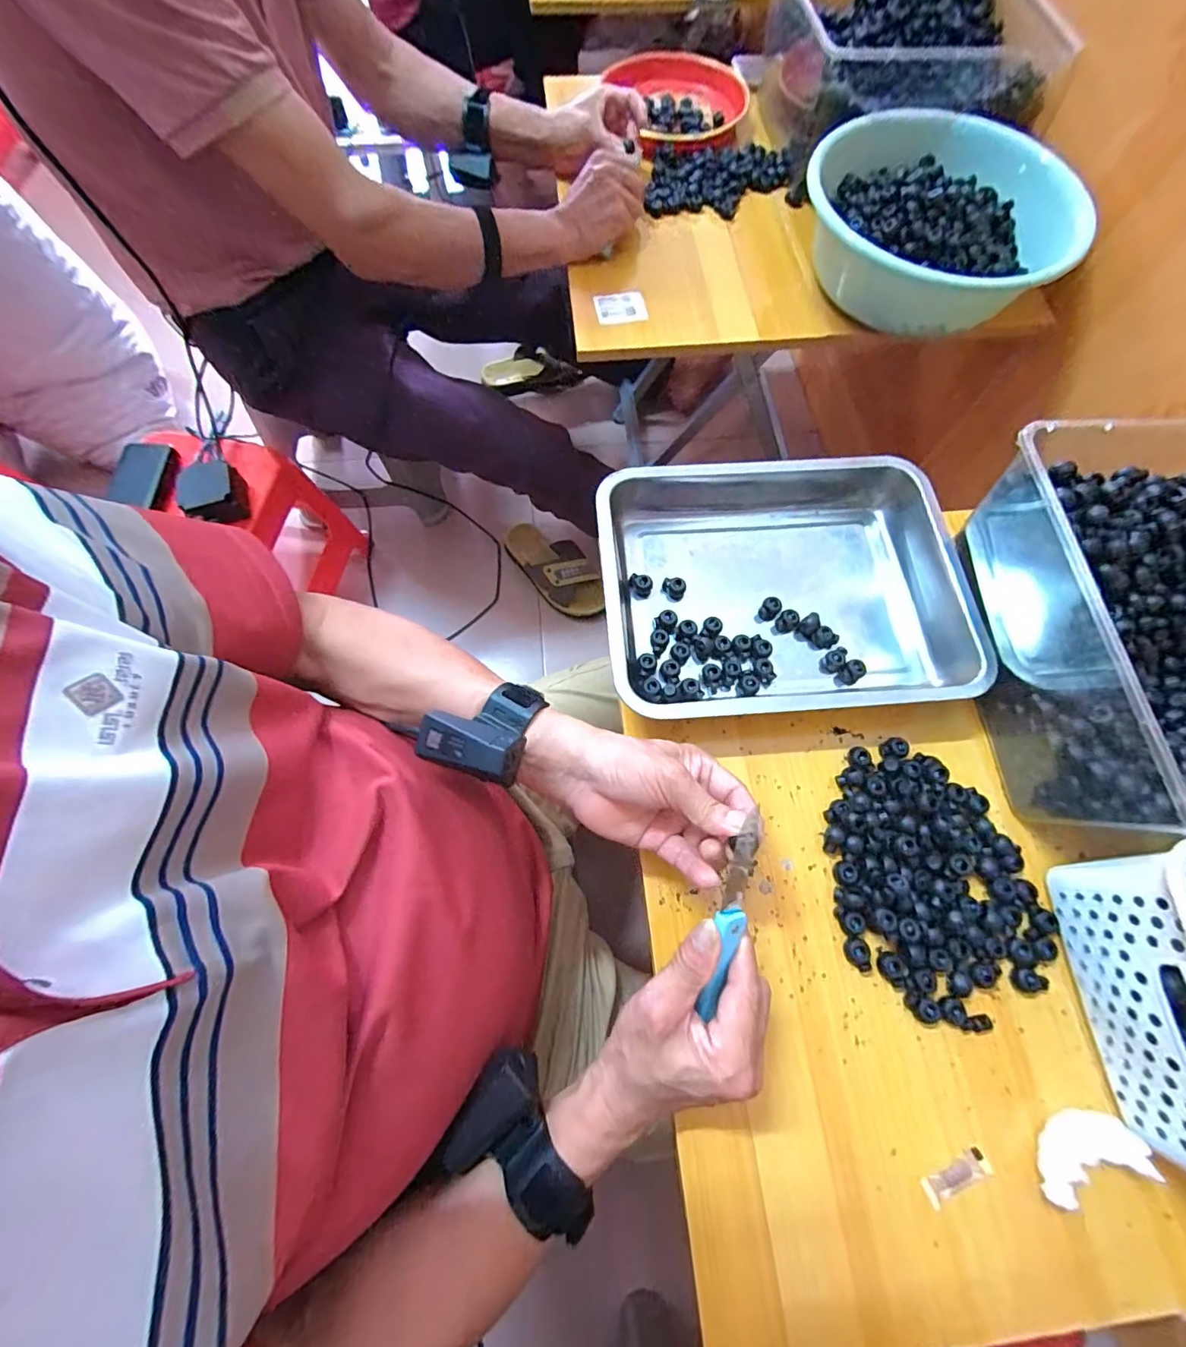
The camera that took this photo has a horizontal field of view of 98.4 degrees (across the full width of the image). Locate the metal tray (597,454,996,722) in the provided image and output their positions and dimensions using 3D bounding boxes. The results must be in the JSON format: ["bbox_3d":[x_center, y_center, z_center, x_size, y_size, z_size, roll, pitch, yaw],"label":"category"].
[{"bbox_3d":[0.173,-0.078,0.460,0.309,0.048,0.237,-3,69,-2],"label":"metal tray"}]

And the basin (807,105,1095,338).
[{"bbox_3d":[0.393,-0.518,0.597,0.229,0.100,0.300,-42,75,-15],"label":"basin"}]

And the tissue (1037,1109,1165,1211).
[{"bbox_3d":[0.310,0.306,0.327,0.066,0.034,0.031,-22,71,-9],"label":"tissue"}]

